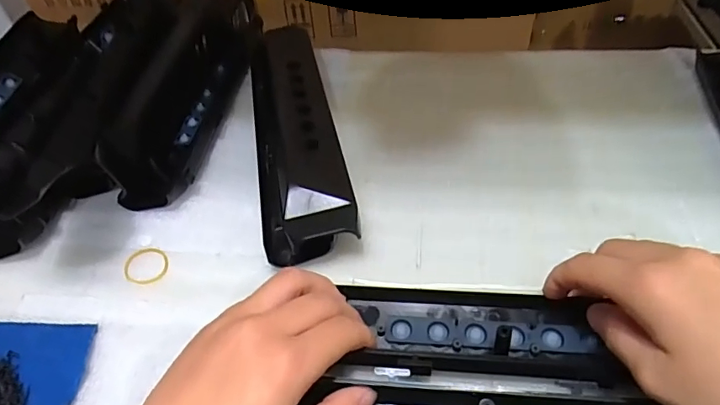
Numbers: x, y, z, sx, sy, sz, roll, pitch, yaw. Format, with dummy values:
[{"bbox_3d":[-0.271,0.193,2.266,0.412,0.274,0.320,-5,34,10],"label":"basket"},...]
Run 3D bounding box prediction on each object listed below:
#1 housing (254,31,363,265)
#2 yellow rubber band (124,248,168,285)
[{"bbox_3d":[-0.055,-0.063,0.411,0.065,0.040,0.262,-10,48,-6],"label":"housing"},{"bbox_3d":[-0.148,0.043,0.347,0.030,0.004,0.028,-2,48,2],"label":"yellow rubber band"}]

